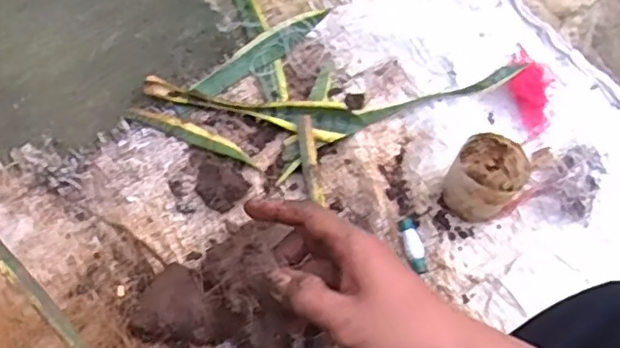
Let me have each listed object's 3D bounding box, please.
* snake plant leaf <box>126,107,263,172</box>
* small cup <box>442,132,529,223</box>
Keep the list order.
[{"bbox_3d":[-0.127,-0.044,0.707,0.157,0.004,0.020,23,67,7],"label":"snake plant leaf"},{"bbox_3d":[0.179,0.006,0.655,0.069,0.087,0.066,1,66,-3],"label":"small cup"}]

